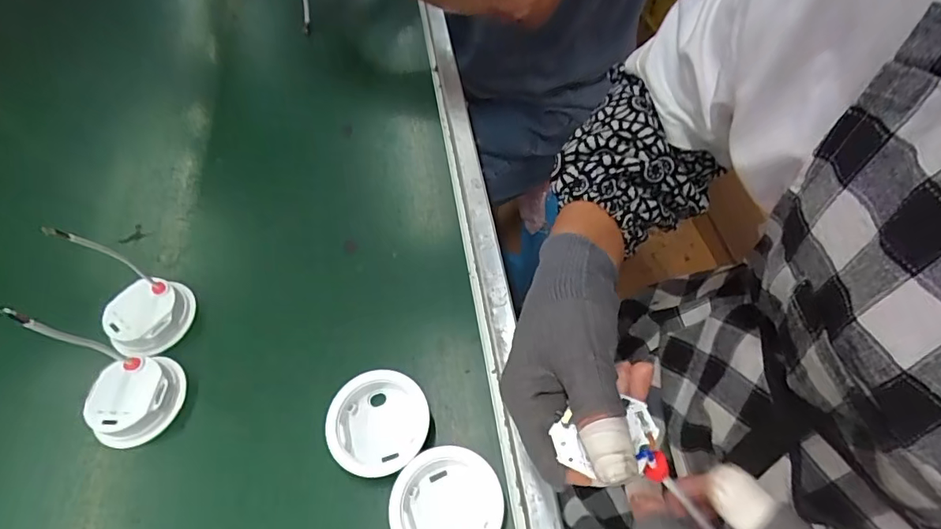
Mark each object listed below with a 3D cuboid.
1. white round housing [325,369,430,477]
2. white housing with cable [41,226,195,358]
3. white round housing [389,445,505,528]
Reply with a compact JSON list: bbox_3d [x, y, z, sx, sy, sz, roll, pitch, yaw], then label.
[{"bbox_3d":[-0.067,0.116,0.358,0.071,0.025,0.068,-3,57,4],"label":"white round housing"},{"bbox_3d":[-0.283,0.022,0.396,0.063,0.111,0.070,26,64,21],"label":"white housing with cable"},{"bbox_3d":[-0.015,0.162,0.327,0.071,0.023,0.070,-26,59,-11],"label":"white round housing"}]

